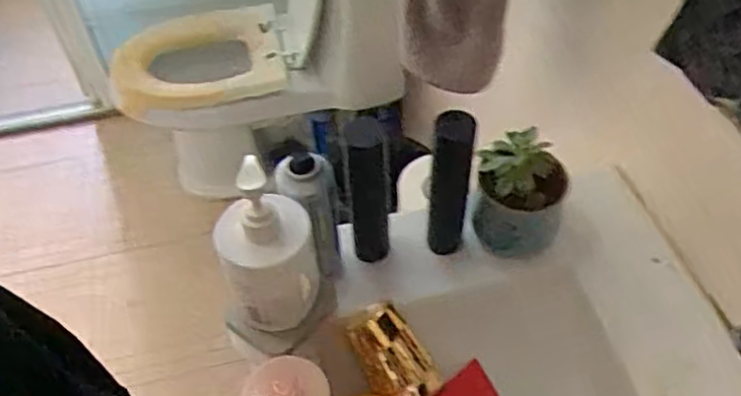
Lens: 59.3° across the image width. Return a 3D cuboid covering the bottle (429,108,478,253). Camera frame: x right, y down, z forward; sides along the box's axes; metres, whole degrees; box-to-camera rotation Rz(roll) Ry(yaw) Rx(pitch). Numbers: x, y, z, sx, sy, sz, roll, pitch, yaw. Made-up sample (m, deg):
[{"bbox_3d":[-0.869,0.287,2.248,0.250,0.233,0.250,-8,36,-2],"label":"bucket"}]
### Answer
[{"bbox_3d":[0.081,-0.006,0.665,0.039,0.193,0.032,5,51,7],"label":"bottle"}]

